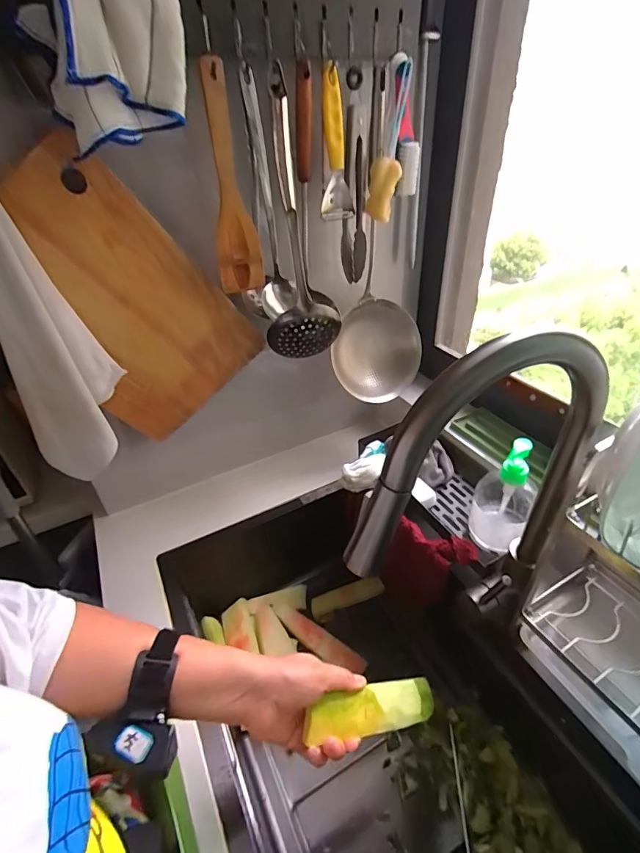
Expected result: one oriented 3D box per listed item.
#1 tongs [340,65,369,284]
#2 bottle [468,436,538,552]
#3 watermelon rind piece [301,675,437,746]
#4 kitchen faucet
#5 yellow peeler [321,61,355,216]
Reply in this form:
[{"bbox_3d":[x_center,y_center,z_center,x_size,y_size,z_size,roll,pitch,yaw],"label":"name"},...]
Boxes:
[{"bbox_3d":[0.049,-0.340,0.585,0.038,0.247,0.056,3,37,9],"label":"tongs"},{"bbox_3d":[0.242,0.093,0.542,0.067,0.170,0.062,15,41,23],"label":"bottle"},{"bbox_3d":[0.058,0.299,0.436,0.163,0.020,0.042,13,54,-32],"label":"watermelon rind piece"},{"bbox_3d":[0.144,0.070,0.361,0.244,0.300,0.047,-15,38,-16],"label":"kitchen faucet"},{"bbox_3d":[0.020,-0.357,0.529,0.024,0.163,0.051,23,44,31],"label":"yellow peeler"}]

